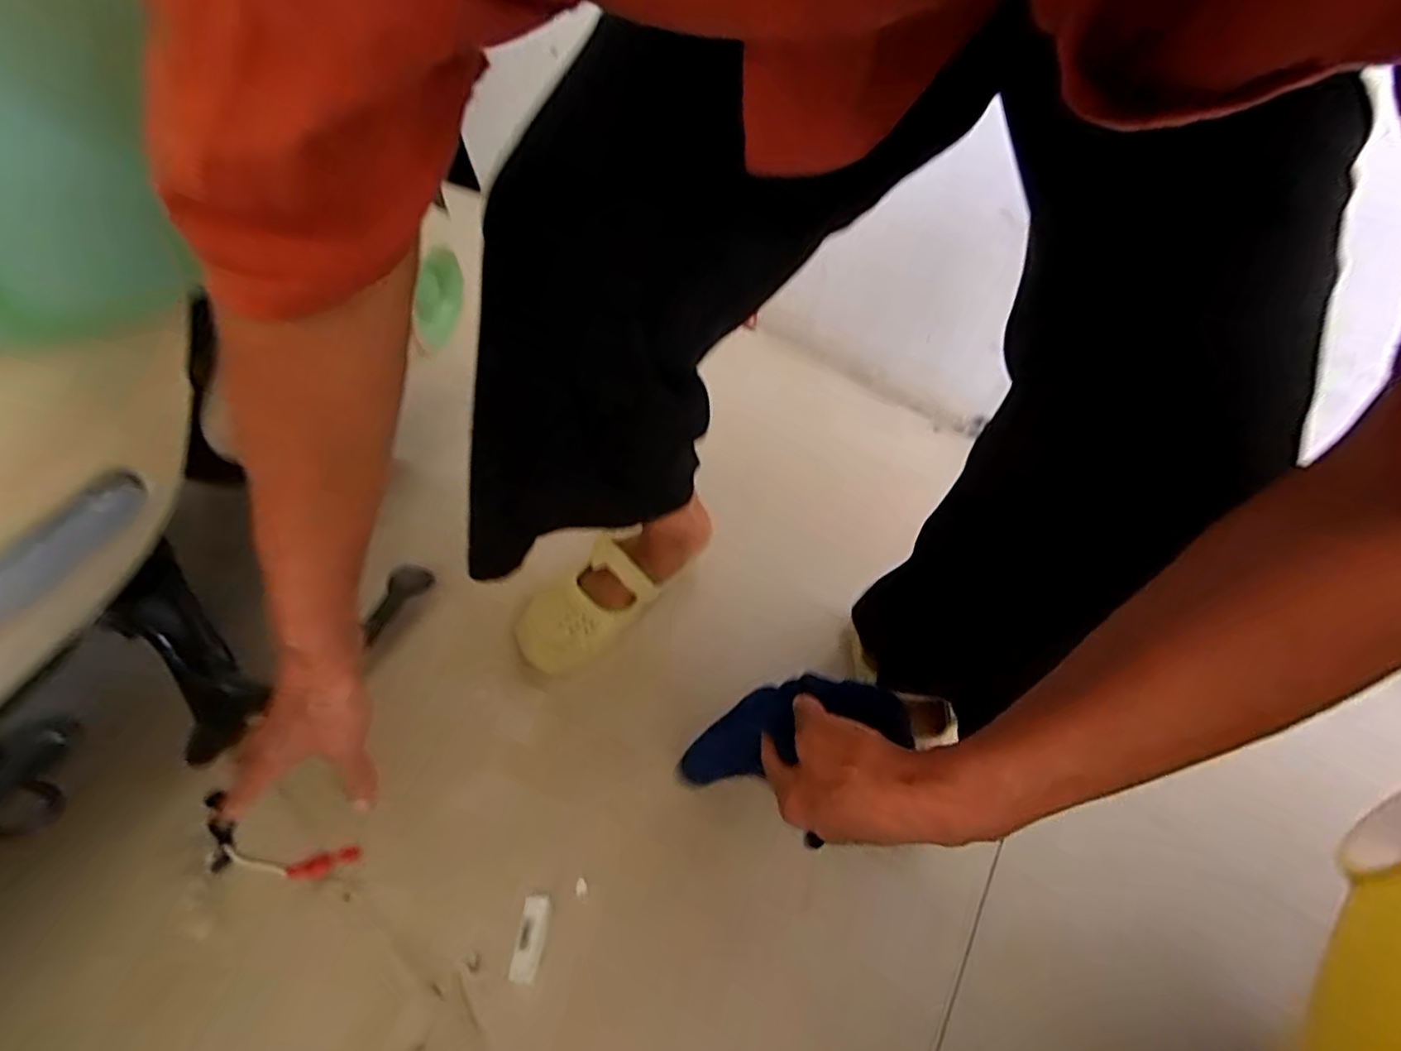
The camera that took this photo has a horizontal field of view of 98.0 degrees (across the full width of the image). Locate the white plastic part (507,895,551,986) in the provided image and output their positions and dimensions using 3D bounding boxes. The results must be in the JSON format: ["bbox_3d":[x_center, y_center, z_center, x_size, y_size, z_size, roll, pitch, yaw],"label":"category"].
[{"bbox_3d":[-0.130,0.314,0.463,0.021,0.007,0.055,4,45,3],"label":"white plastic part"}]

